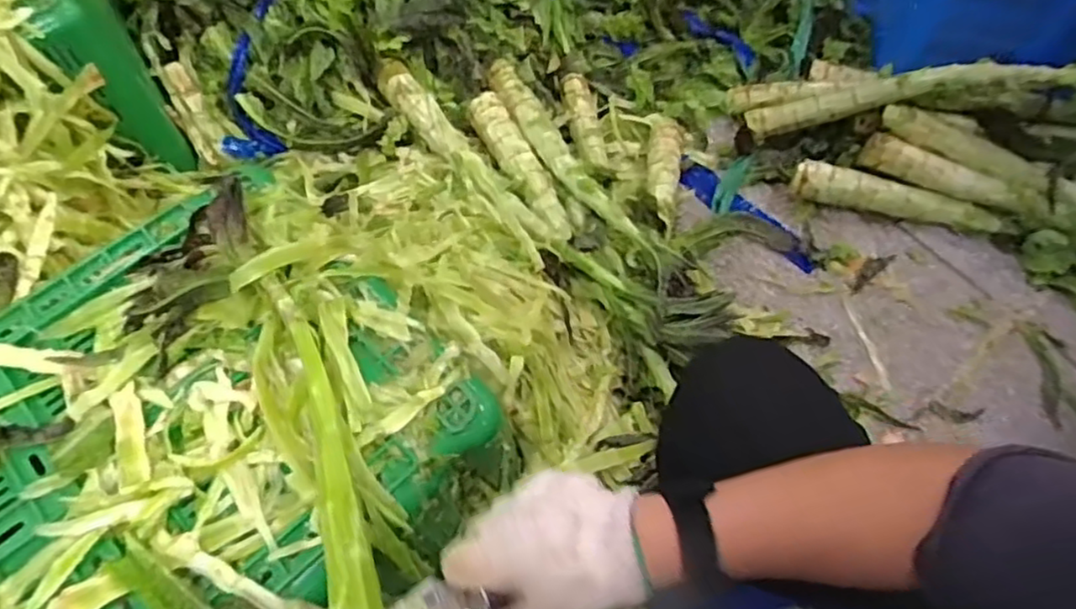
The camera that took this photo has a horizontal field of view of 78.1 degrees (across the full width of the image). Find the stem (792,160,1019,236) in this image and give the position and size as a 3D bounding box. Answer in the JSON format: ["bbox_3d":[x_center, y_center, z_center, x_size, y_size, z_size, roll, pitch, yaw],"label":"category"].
[{"bbox_3d":[0.573,-0.159,1.037,0.334,0.069,0.050,17,63,10],"label":"stem"}]

